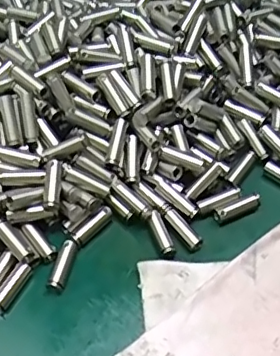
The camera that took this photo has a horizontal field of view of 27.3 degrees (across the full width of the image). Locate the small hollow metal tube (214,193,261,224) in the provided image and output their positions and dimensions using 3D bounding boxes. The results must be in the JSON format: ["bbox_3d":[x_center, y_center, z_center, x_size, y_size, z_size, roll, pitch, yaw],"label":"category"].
[{"bbox_3d":[0.050,0.016,0.292,0.024,0.008,0.006,-19,57,-17],"label":"small hollow metal tube"}]

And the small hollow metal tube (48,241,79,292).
[{"bbox_3d":[-0.035,0.041,0.271,0.008,0.009,0.025,13,54,6],"label":"small hollow metal tube"}]

